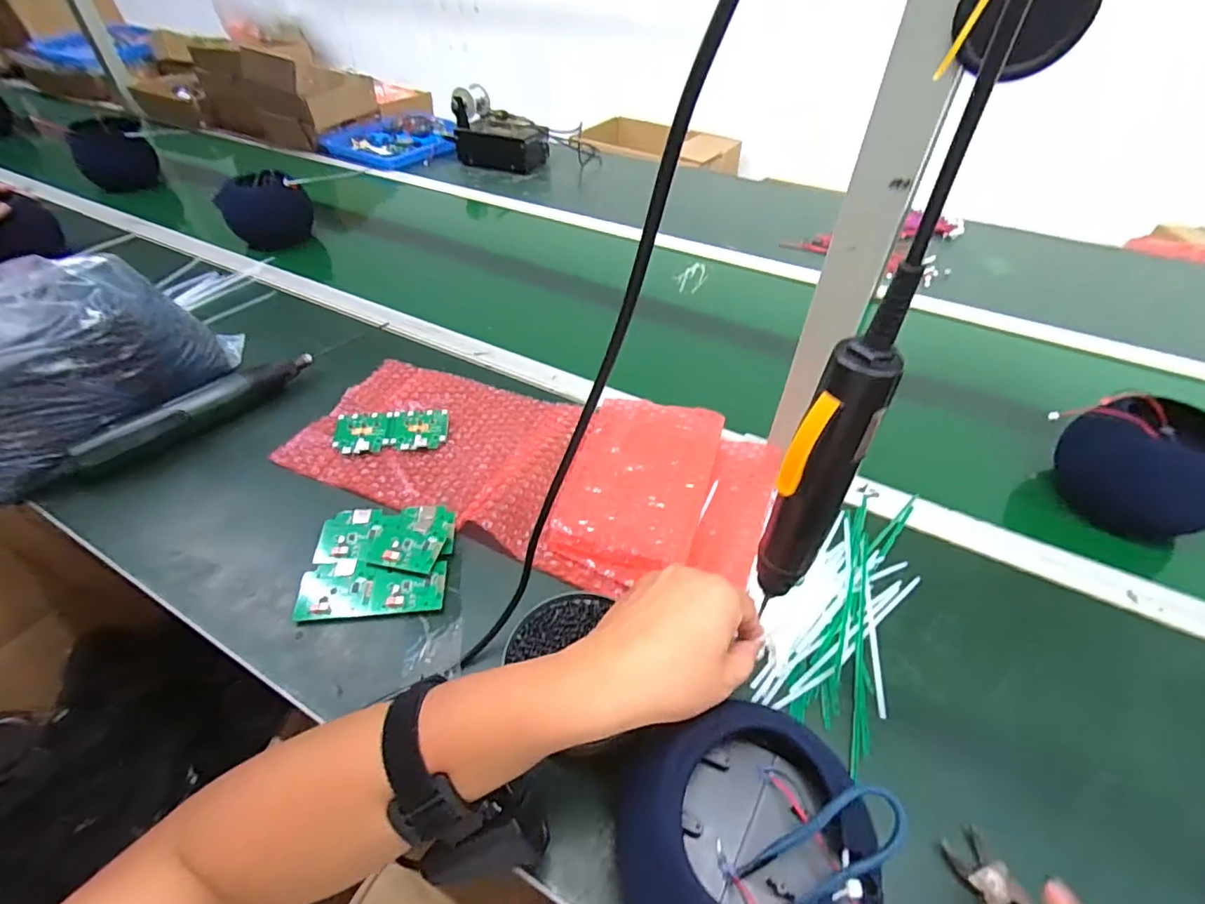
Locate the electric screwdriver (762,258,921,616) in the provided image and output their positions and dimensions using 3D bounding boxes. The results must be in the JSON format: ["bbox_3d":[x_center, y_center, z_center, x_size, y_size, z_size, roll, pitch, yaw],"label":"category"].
[{"bbox_3d":[0.112,0.009,0.278,0.033,0.196,0.032,25,49,22],"label":"electric screwdriver"}]

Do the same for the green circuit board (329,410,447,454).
[{"bbox_3d":[-0.228,-0.025,0.586,0.116,0.011,0.055,-4,45,-7],"label":"green circuit board"}]

